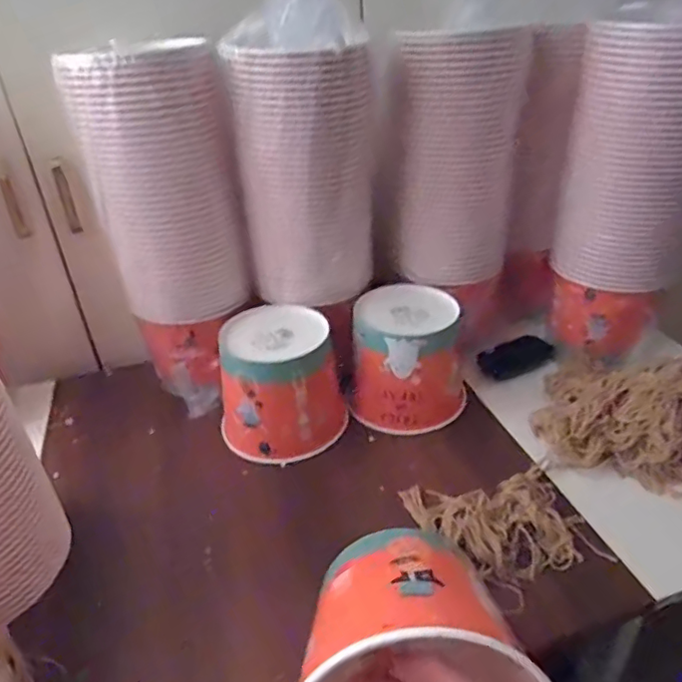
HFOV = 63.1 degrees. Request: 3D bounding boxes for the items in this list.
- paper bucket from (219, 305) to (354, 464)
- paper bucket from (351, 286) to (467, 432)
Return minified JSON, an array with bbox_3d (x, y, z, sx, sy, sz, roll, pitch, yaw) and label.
[{"bbox_3d":[-0.076,0.049,0.688,0.150,0.129,0.147,-10,33,-10],"label":"paper bucket"},{"bbox_3d":[0.086,0.020,0.710,0.144,0.128,0.142,-1,33,4],"label":"paper bucket"}]

